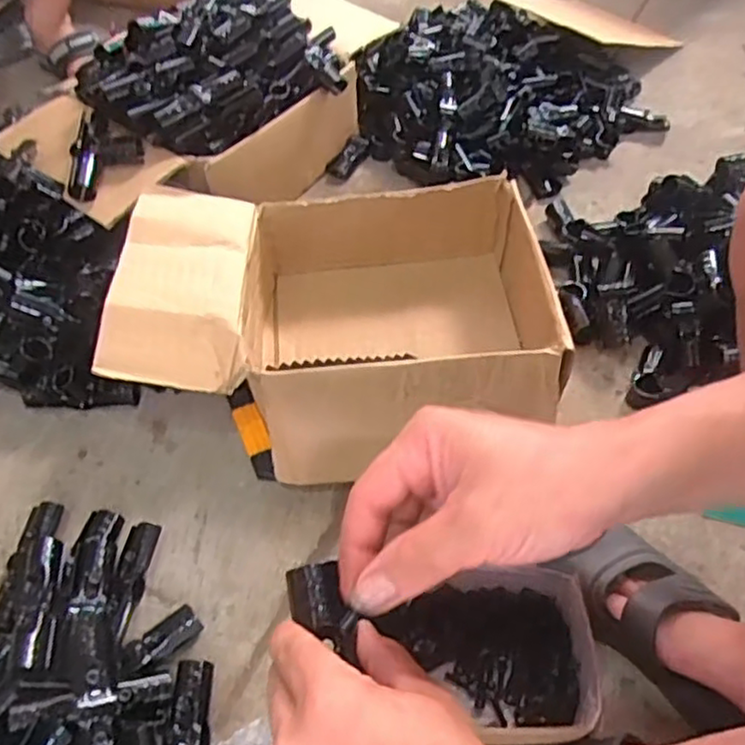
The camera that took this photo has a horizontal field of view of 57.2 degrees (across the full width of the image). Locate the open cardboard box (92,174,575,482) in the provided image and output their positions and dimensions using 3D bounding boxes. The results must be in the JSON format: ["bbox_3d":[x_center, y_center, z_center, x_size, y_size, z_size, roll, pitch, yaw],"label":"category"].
[{"bbox_3d":[-0.040,-0.043,0.800,0.472,0.185,0.340,-6,53,0],"label":"open cardboard box"}]

